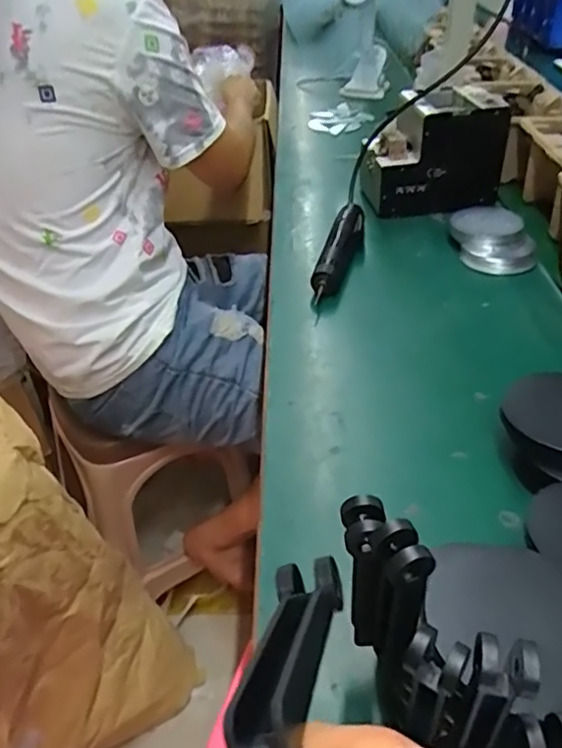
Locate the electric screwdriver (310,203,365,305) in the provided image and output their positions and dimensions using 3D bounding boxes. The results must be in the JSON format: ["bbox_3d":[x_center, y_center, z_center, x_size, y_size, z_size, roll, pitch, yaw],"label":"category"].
[{"bbox_3d":[0.079,-0.162,0.788,0.037,0.035,0.220,10,40,12],"label":"electric screwdriver"}]

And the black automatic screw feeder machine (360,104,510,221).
[{"bbox_3d":[0.227,-0.312,0.881,0.199,0.139,0.097,-5,39,-6],"label":"black automatic screw feeder machine"}]

